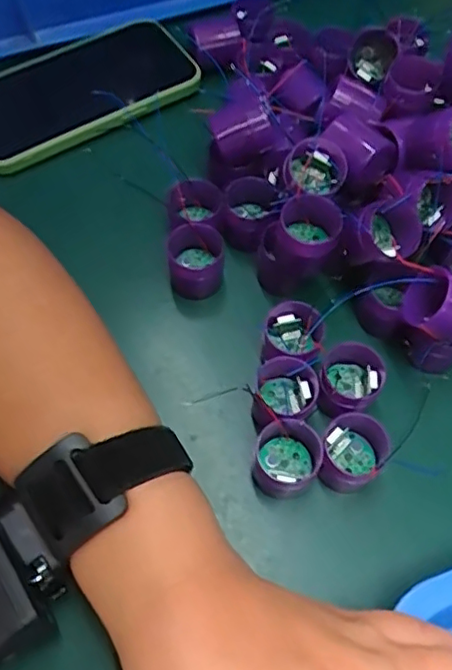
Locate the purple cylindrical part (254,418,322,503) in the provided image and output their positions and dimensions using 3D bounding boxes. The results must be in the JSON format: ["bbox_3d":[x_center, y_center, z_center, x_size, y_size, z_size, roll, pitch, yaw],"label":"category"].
[{"bbox_3d":[0.027,0.056,0.276,0.028,0.030,0.028,0,62,-1],"label":"purple cylindrical part"}]

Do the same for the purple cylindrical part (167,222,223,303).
[{"bbox_3d":[-0.016,-0.040,0.323,0.028,0.028,0.034,-3,63,-2],"label":"purple cylindrical part"}]

